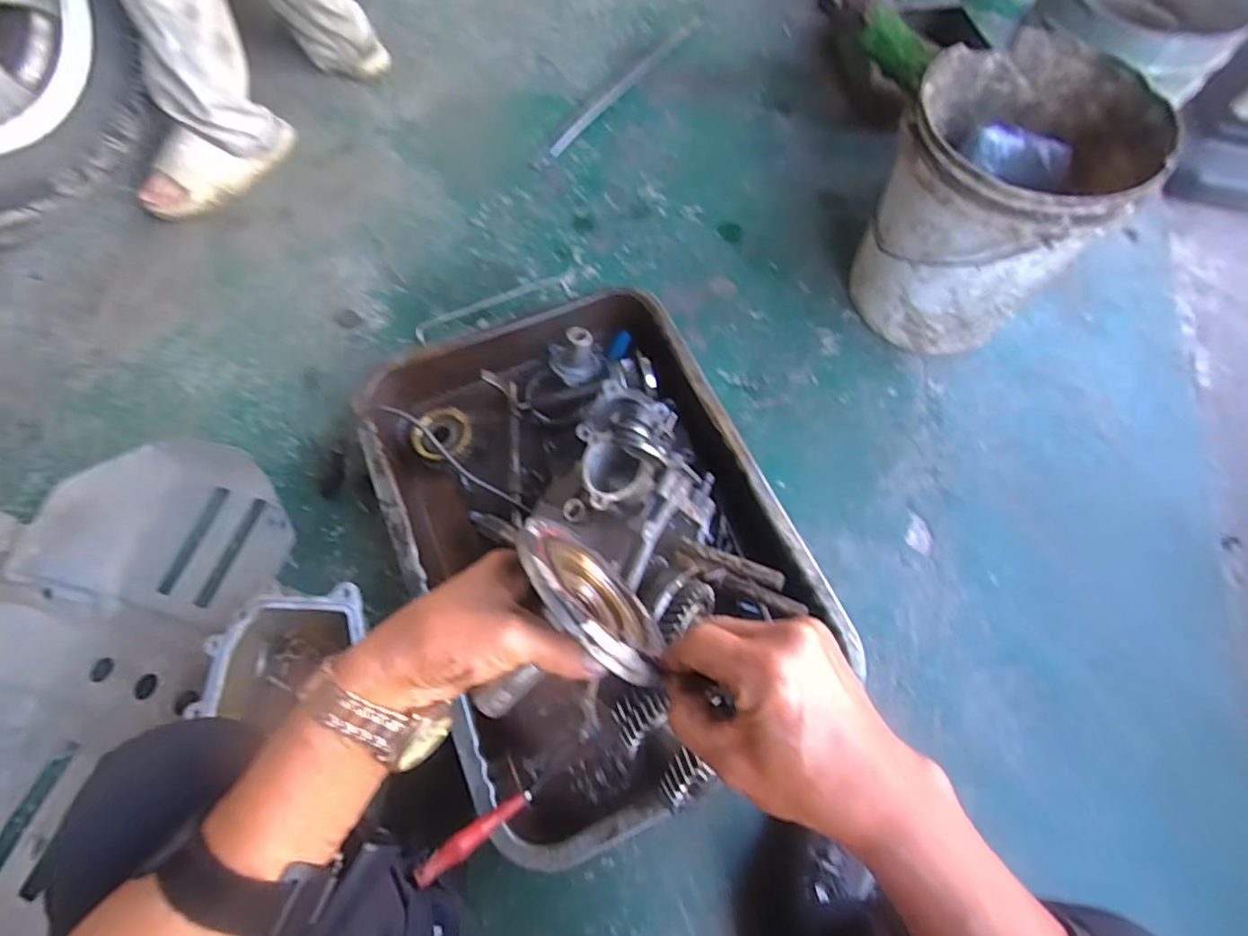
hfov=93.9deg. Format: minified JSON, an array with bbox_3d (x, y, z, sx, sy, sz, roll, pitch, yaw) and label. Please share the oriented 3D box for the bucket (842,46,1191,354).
[{"bbox_3d":[0.496,-0.359,0.840,0.278,0.323,0.290,25,69,9],"label":"bucket"}]

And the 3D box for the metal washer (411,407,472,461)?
[{"bbox_3d":[-0.251,-0.047,0.802,0.079,0.018,0.068,-16,94,-2],"label":"metal washer"}]

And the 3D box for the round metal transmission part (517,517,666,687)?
[{"bbox_3d":[-0.023,0.076,0.330,0.024,0.107,0.107,-42,106,7],"label":"round metal transmission part"}]

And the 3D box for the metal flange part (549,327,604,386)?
[{"bbox_3d":[-0.070,-0.158,0.843,0.078,0.060,0.072,-2,68,-2],"label":"metal flange part"}]

